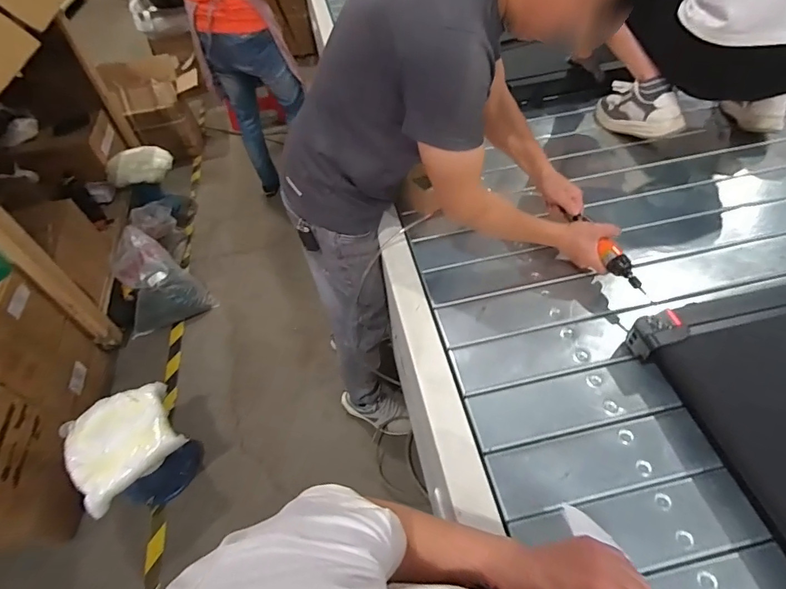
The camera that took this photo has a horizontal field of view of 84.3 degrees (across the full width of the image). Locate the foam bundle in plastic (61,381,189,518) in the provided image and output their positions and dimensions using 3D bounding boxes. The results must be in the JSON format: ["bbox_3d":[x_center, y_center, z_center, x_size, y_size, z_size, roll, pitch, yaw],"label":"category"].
[{"bbox_3d":[-0.742,0.406,1.210,0.274,0.083,0.284,-32,56,-20],"label":"foam bundle in plastic"}]

